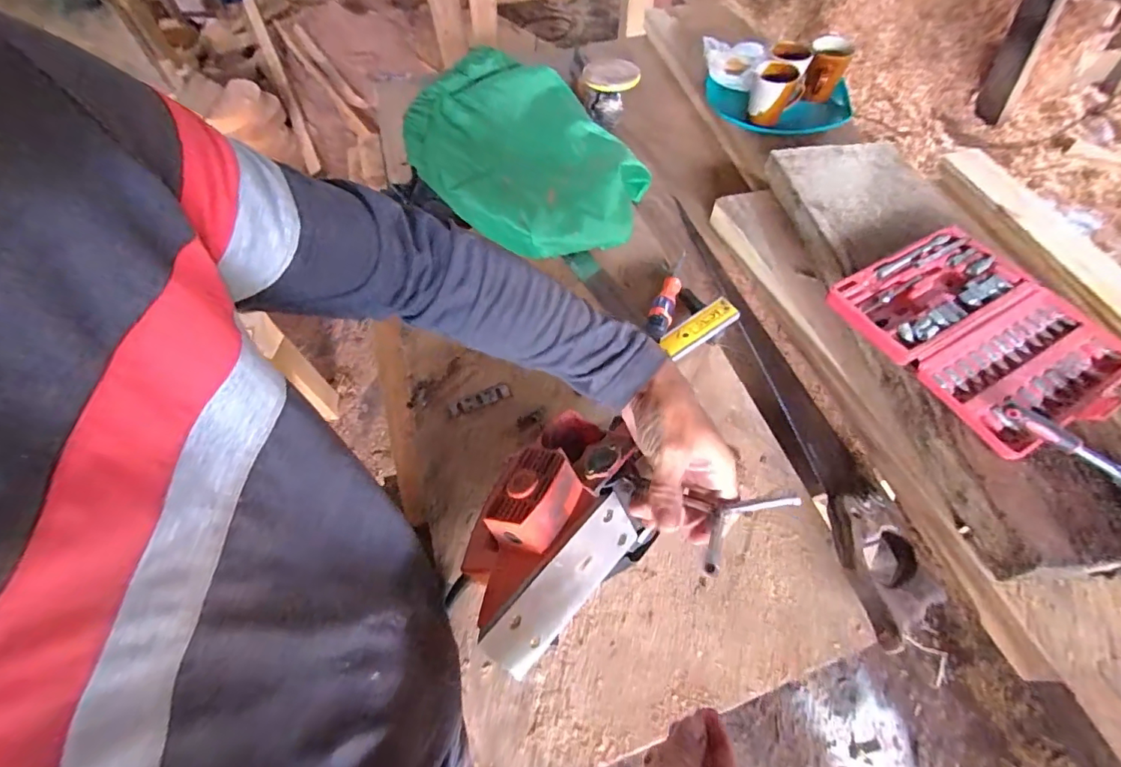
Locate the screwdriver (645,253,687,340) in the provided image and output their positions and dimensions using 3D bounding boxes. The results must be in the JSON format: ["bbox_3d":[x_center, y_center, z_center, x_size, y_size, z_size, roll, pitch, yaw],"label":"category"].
[{"bbox_3d":[0.145,-0.120,0.653,0.031,0.027,0.150,15,61,11],"label":"screwdriver"}]

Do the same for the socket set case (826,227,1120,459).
[{"bbox_3d":[0.495,-0.067,0.562,0.231,0.027,0.260,-28,62,-14],"label":"socket set case"}]

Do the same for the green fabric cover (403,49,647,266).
[{"bbox_3d":[-0.051,-0.332,0.766,0.363,0.149,0.264,42,78,2],"label":"green fabric cover"}]

